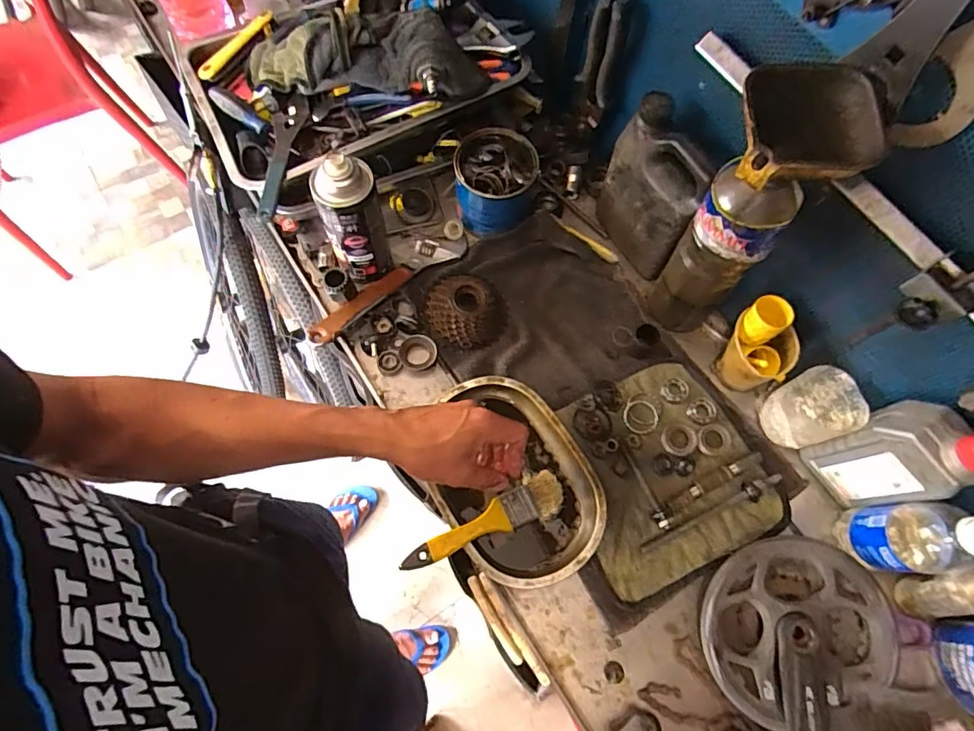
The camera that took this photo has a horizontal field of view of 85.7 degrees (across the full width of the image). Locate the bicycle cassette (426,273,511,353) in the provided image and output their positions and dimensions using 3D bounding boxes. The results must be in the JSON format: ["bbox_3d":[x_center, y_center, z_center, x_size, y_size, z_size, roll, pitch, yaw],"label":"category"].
[{"bbox_3d":[-0.022,-0.071,0.635,0.095,0.029,0.096,1,68,-2],"label":"bicycle cassette"}]

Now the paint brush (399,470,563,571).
[{"bbox_3d":[-0.001,0.158,0.526,0.172,0.013,0.042,-22,71,-17],"label":"paint brush"}]

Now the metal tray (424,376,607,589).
[{"bbox_3d":[0.024,0.120,0.563,0.157,0.035,0.217,-35,74,-15],"label":"metal tray"}]

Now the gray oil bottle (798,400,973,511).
[{"bbox_3d":[0.401,0.089,0.517,0.053,0.177,0.080,-31,73,-14],"label":"gray oil bottle"}]

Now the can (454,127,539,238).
[{"bbox_3d":[0.010,-0.230,0.663,0.096,0.087,0.097,1,68,-2],"label":"can"}]

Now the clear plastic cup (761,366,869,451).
[{"bbox_3d":[0.346,0.050,0.570,0.066,0.088,0.069,1,68,-2],"label":"clear plastic cup"}]

